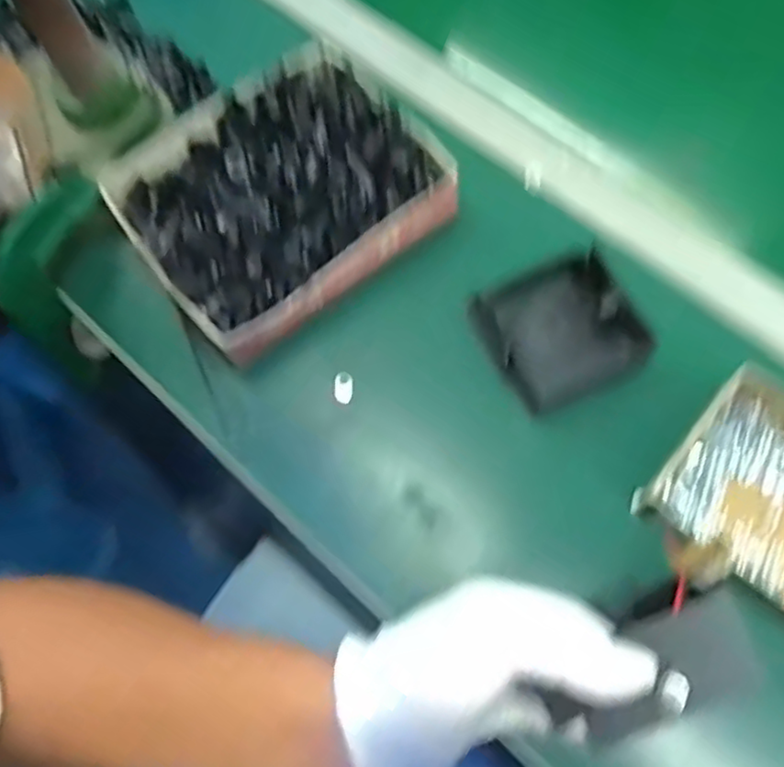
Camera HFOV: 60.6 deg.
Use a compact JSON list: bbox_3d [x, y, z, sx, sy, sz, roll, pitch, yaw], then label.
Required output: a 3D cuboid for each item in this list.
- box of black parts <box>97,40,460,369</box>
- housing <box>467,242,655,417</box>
[{"bbox_3d":[-0.078,-0.131,0.478,0.198,0.059,0.172,-39,73,-12],"label":"box of black parts"},{"bbox_3d":[0.106,-0.036,0.434,0.090,0.032,0.093,-27,70,-8],"label":"housing"}]

